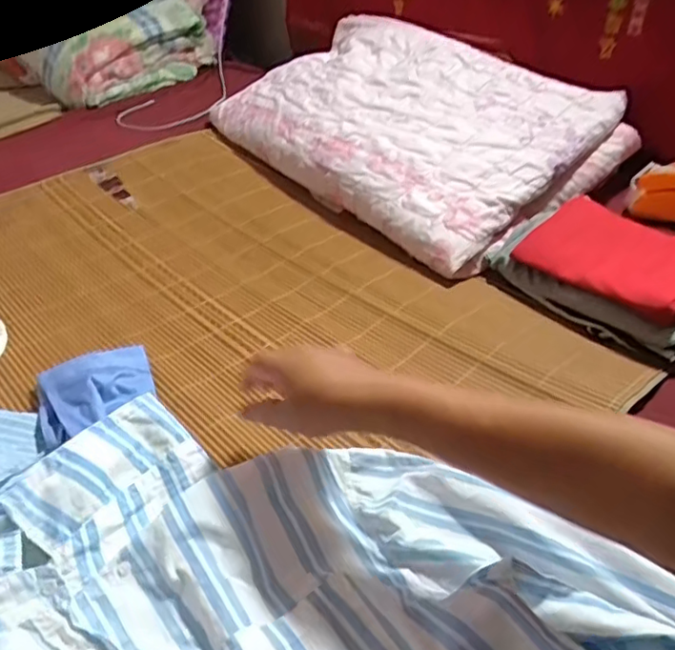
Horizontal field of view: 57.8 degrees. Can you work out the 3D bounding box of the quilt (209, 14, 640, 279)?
[{"bbox_3d":[0.110,-0.367,1.057,0.416,0.076,0.651,-37,55,-16],"label":"quilt"}]

